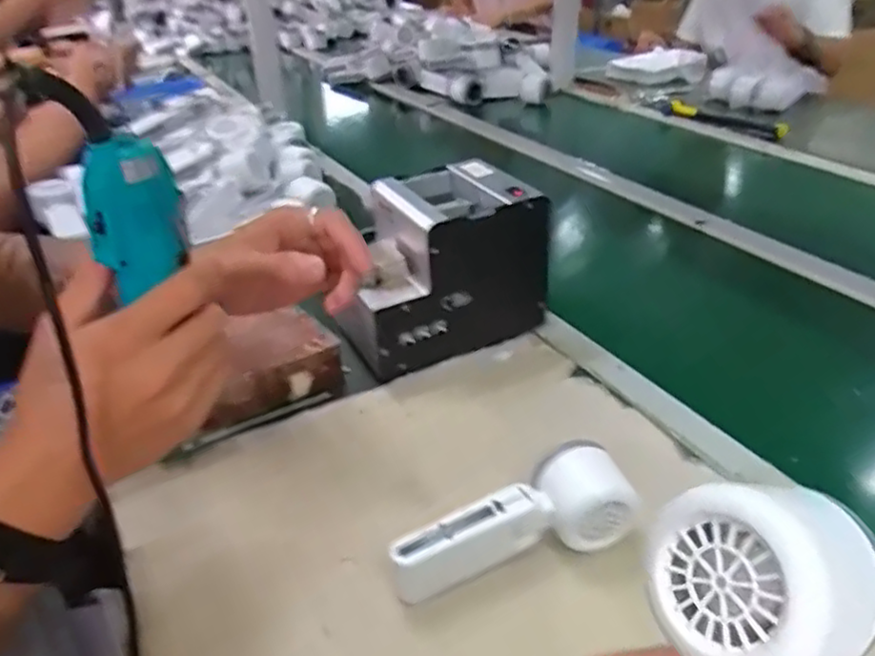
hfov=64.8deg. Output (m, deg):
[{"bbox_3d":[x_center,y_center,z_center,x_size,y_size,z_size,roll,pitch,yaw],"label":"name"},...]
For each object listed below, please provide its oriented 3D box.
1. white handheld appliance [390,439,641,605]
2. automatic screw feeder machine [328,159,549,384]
[{"bbox_3d":[0.051,0.128,0.459,0.168,0.055,0.053,-12,32,-17],"label":"white handheld appliance"},{"bbox_3d":[0.000,-0.059,0.676,0.178,0.158,0.132,-13,33,-18],"label":"automatic screw feeder machine"}]

